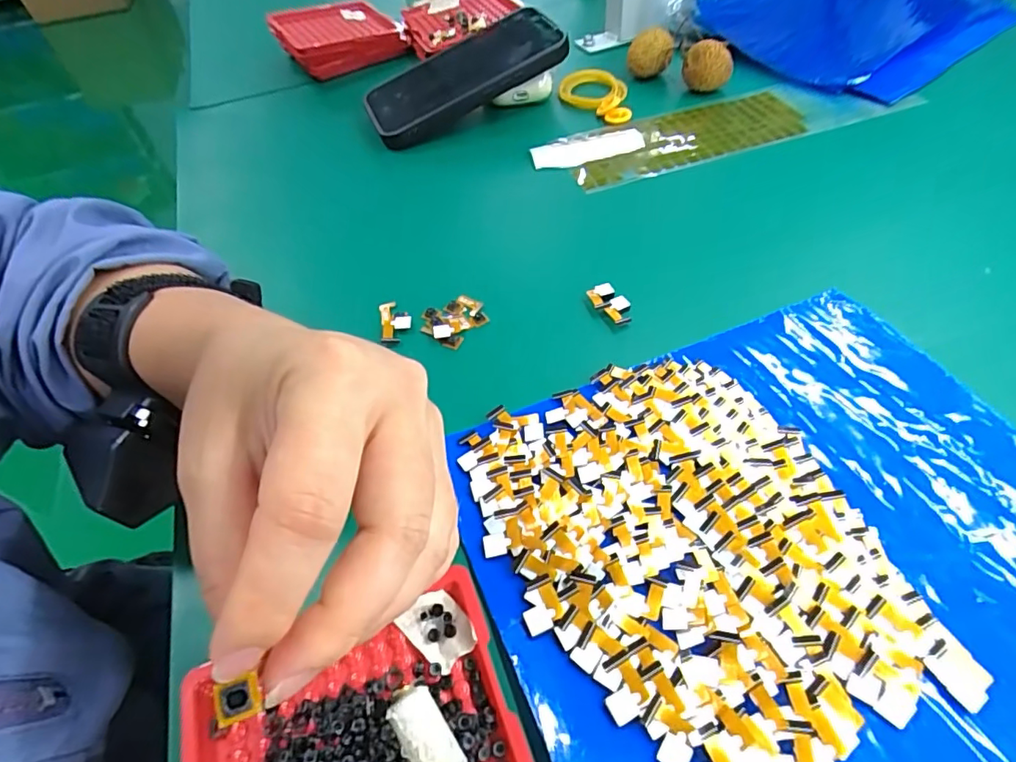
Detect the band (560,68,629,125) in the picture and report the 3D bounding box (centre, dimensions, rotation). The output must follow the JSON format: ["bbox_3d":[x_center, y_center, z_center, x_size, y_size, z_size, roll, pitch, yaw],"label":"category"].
[{"bbox_3d":[0.069,-0.233,0.429,0.054,0.014,0.076,1,53,6],"label":"band"}]

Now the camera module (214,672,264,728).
[{"bbox_3d":[-0.059,0.069,0.115,0.008,0.005,0.008,-18,52,-12],"label":"camera module"}]

